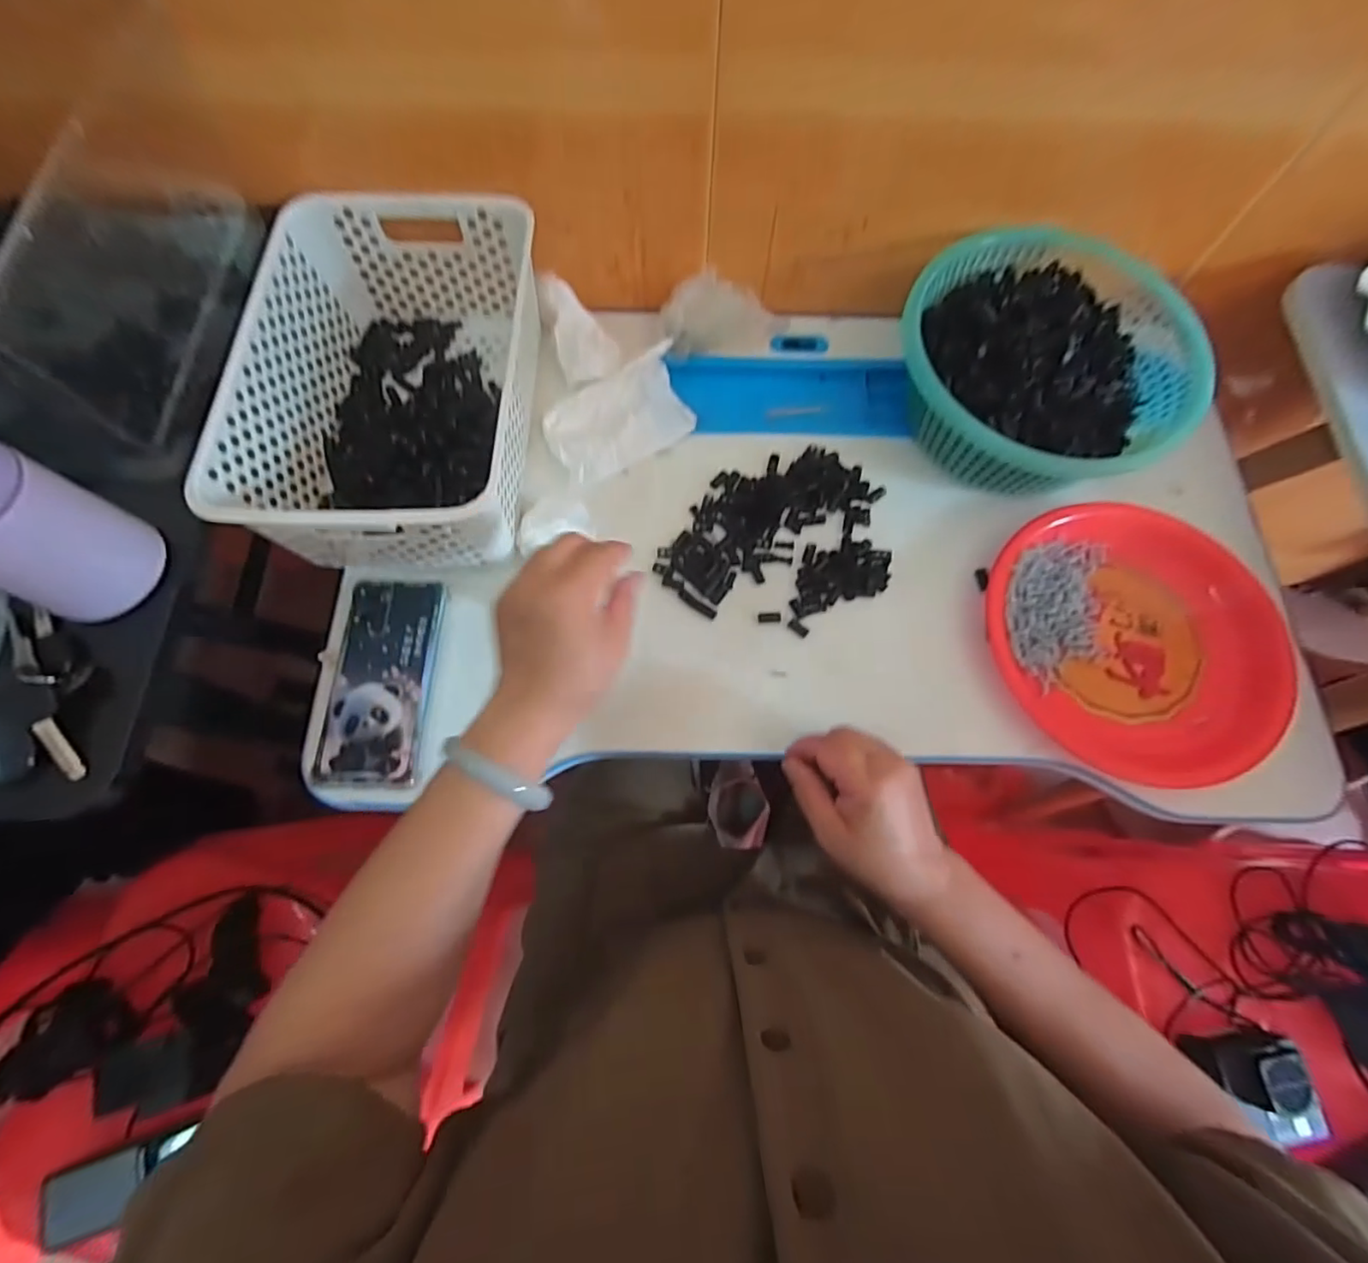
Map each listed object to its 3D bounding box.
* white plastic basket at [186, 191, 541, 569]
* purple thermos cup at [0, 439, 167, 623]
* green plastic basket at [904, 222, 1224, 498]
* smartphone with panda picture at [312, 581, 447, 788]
[{"bbox_3d":[-0.228,-0.203,0.491,0.201,0.117,0.303,-1,72,-1],"label":"white plastic basket"},{"bbox_3d":[-0.365,-0.059,0.322,0.059,0.121,0.070,30,74,8],"label":"purple thermos cup"},{"bbox_3d":[0.297,-0.227,0.511,0.233,0.079,0.214,0,72,-1],"label":"green plastic basket"},{"bbox_3d":[-0.231,0.036,0.454,0.075,0.009,0.158,1,72,-1],"label":"smartphone with panda picture"}]

